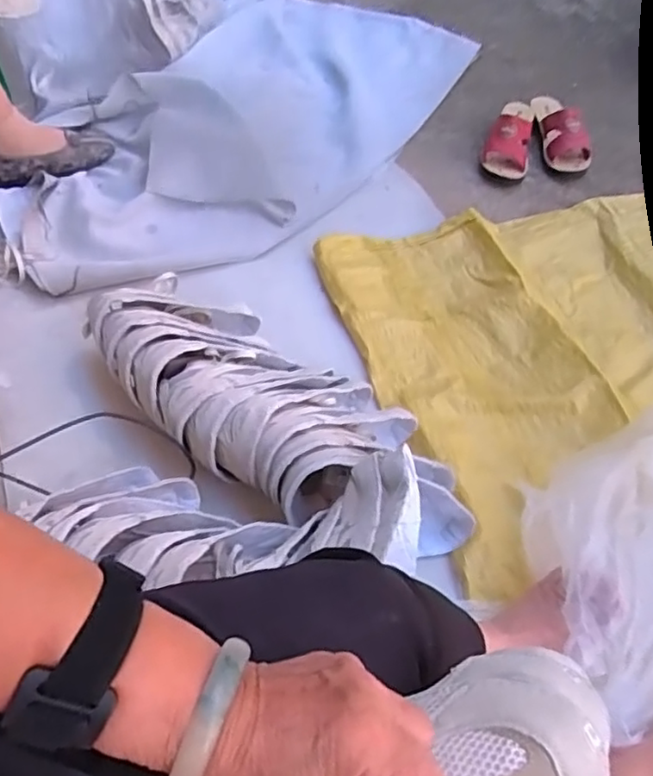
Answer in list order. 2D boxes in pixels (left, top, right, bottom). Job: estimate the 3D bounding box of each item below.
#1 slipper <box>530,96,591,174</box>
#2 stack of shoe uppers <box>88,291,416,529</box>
[{"bbox_3d":[0.448,-0.503,1.245,0.078,0.079,0.196,-10,55,-6],"label":"slipper"},{"bbox_3d":[-0.124,-0.007,0.832,0.435,0.123,0.211,29,60,19],"label":"stack of shoe uppers"}]

